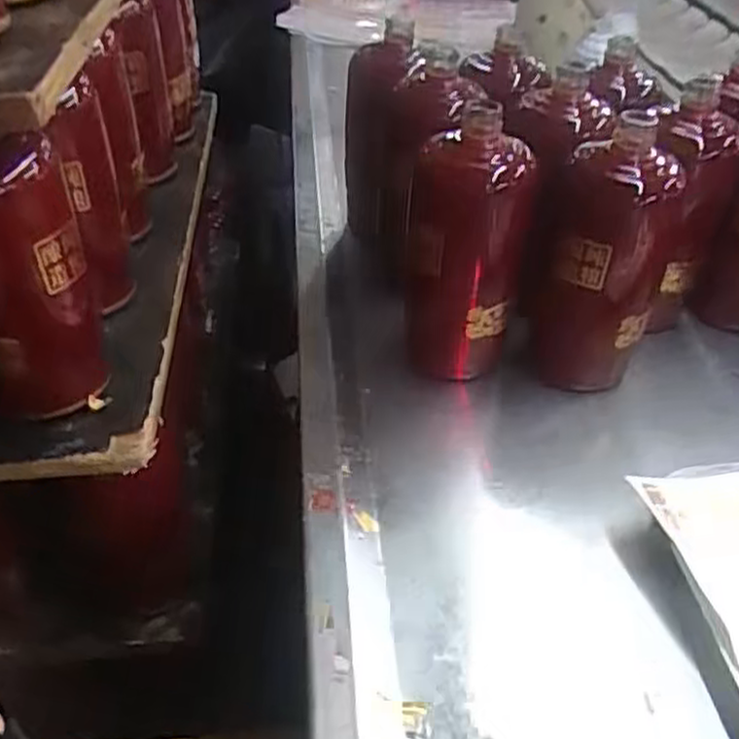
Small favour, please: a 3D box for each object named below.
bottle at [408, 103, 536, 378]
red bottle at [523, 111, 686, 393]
[{"bbox_3d":[0.065,-0.090,0.544,0.090,0.179,0.103,5,39,6],"label":"bottle"},{"bbox_3d":[0.158,-0.072,0.545,0.084,0.203,0.089,11,40,14],"label":"red bottle"}]

